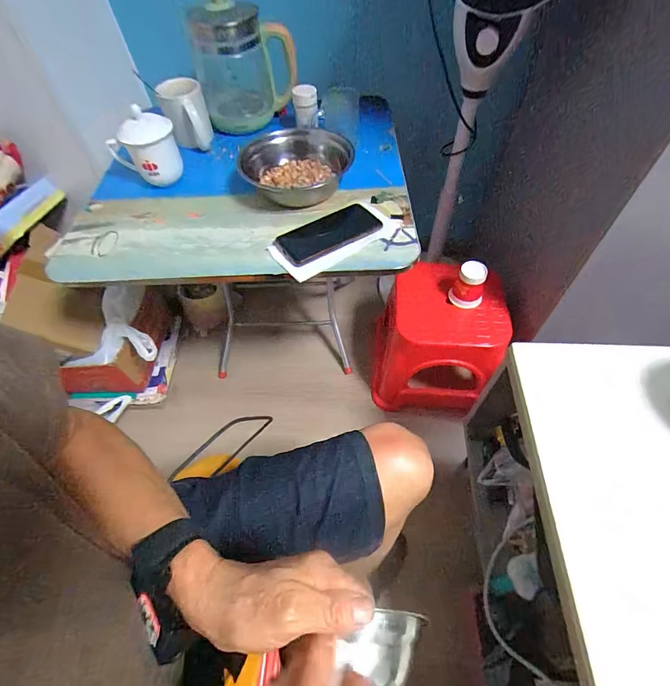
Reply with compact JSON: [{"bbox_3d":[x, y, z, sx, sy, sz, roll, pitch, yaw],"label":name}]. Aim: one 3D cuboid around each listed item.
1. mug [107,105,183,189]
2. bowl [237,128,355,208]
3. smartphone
[{"bbox_3d":[-0.323,-0.328,0.631,0.106,0.106,0.092,-26,59,-13],"label":"mug"},{"bbox_3d":[-0.082,-0.315,0.659,0.188,0.057,0.162,8,58,9],"label":"bowl"},{"bbox_3d":[-0.011,-0.178,0.597,0.163,0.010,0.080,-30,60,-15],"label":"smartphone"}]

